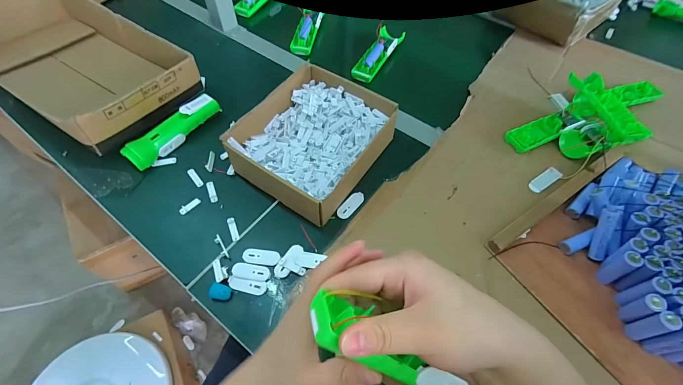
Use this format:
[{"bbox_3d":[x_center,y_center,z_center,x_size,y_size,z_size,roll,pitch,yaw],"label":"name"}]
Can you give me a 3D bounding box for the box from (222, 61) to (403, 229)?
[{"bbox_3d":[-0.048,-0.087,0.521,0.197,0.073,0.211,29,61,17],"label":"box"}]

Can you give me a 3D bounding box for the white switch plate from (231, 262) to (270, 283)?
[{"bbox_3d":[-0.117,0.102,0.433,0.048,0.004,0.021,11,57,6],"label":"white switch plate"}]

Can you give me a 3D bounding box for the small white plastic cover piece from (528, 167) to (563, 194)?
[{"bbox_3d":[0.310,-0.019,0.509,0.066,0.005,0.022,-32,63,-20],"label":"small white plastic cover piece"}]

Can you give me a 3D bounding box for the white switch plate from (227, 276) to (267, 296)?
[{"bbox_3d":[-0.119,0.118,0.425,0.049,0.004,0.016,10,57,6],"label":"white switch plate"}]

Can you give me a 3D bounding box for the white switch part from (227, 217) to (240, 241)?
[{"bbox_3d":[-0.150,0.050,0.466,0.010,0.004,0.038,-17,59,-14],"label":"white switch part"}]

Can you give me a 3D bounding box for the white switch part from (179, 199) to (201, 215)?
[{"bbox_3d":[-0.220,0.019,0.485,0.031,0.004,0.013,-35,64,-23],"label":"white switch part"}]

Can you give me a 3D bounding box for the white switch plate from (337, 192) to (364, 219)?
[{"bbox_3d":[0.013,0.018,0.490,0.019,0.006,0.049,34,63,20],"label":"white switch plate"}]

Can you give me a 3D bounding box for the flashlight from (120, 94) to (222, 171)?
[{"bbox_3d":[-0.270,-0.099,0.544,0.041,0.040,0.162,35,63,20],"label":"flashlight"}]

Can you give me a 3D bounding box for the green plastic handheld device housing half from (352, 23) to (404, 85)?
[{"bbox_3d":[0.071,-0.281,0.671,0.057,0.028,0.161,23,59,14],"label":"green plastic handheld device housing half"}]

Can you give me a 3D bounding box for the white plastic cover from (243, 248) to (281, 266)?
[{"bbox_3d":[-0.106,0.085,0.444,0.048,0.004,0.021,6,57,3],"label":"white plastic cover"}]

